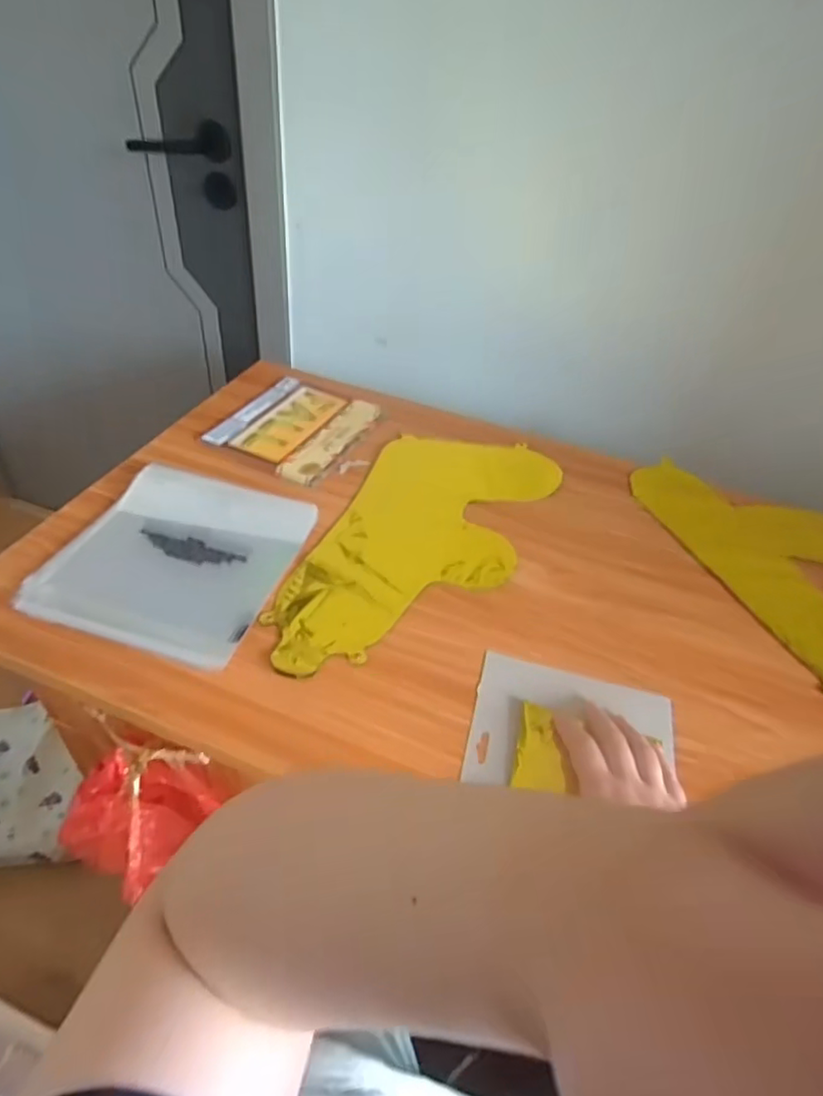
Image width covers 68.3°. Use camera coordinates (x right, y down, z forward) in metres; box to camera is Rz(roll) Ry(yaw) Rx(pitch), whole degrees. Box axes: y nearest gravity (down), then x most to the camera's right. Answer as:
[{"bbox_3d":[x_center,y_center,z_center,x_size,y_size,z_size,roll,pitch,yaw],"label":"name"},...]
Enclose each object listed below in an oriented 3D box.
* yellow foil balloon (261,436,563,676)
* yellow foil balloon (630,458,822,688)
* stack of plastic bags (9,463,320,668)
[{"bbox_3d":[0.011,-0.013,0.642,0.192,0.020,0.397,21,45,15],"label":"yellow foil balloon"},{"bbox_3d":[0.450,0.007,0.676,0.273,0.025,0.365,-9,46,-16],"label":"yellow foil balloon"},{"bbox_3d":[-0.223,0.005,0.591,0.199,0.017,0.216,14,44,8],"label":"stack of plastic bags"}]

